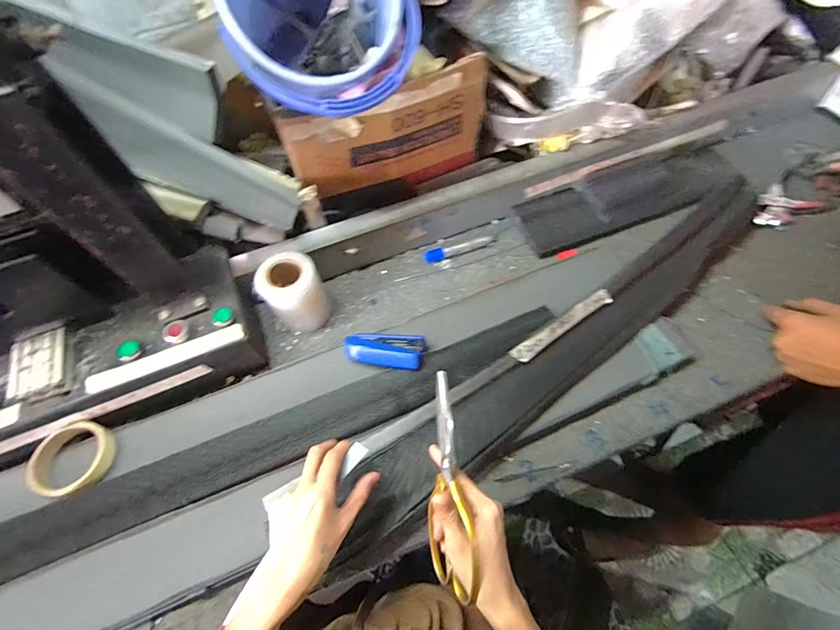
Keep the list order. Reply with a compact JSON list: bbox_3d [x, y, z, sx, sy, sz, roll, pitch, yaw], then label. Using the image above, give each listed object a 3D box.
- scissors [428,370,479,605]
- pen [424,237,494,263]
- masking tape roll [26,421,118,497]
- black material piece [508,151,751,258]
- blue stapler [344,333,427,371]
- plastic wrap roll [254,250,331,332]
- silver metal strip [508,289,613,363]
[{"bbox_3d":[0.027,0.156,0.378,0.041,0.061,0.199,-3,80,2],"label":"scissors"},{"bbox_3d":[0.067,-0.111,0.673,0.120,0.014,0.020,-13,59,-4],"label":"pen"},{"bbox_3d":[-0.438,0.183,0.505,0.094,0.030,0.089,-2,59,3],"label":"masking tape roll"},{"bbox_3d":[0.361,-0.210,0.688,0.377,0.012,0.119,-23,65,-5],"label":"black material piece"},{"bbox_3d":[-0.048,0.044,0.542,0.107,0.023,0.052,7,59,8],"label":"blue stapler"},{"bbox_3d":[-0.184,-0.030,0.587,0.085,0.105,0.073,-25,60,-11],"label":"plastic wrap roll"},{"bbox_3d":[0.191,0.013,0.527,0.168,0.006,0.026,-32,105,-15],"label":"silver metal strip"}]

